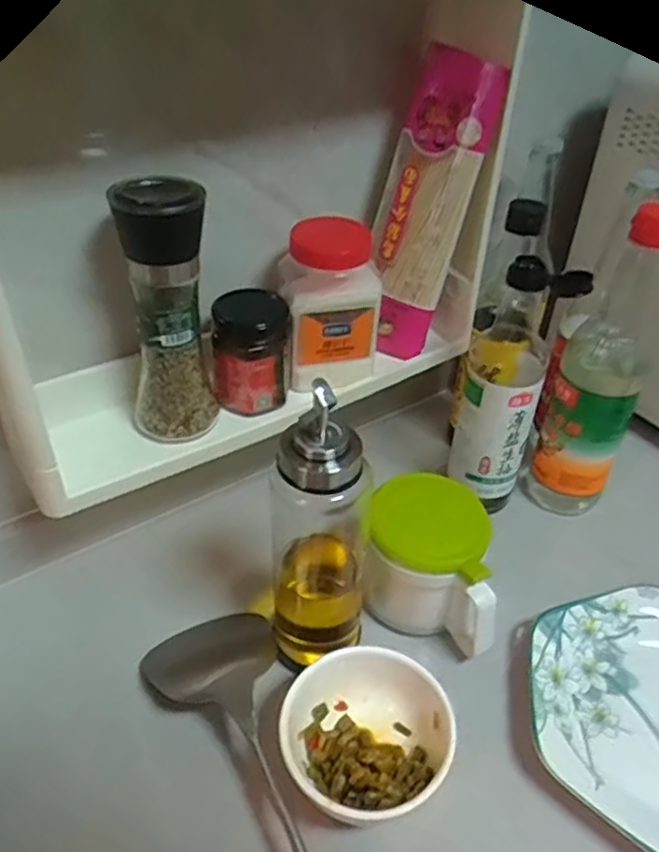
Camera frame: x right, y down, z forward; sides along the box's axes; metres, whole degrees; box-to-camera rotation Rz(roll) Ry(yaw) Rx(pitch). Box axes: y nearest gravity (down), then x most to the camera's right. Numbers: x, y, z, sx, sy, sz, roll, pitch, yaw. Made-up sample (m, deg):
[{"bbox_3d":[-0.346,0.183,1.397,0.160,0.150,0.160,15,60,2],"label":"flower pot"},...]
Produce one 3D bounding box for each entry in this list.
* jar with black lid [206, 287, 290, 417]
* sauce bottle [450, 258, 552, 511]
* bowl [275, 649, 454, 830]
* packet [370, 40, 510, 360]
[{"bbox_3d":[-0.064,-0.058,0.547,0.063,0.090,0.048,-1,39,-4],"label":"jar with black lid"},{"bbox_3d":[0.159,-0.044,0.605,0.069,0.228,0.084,12,40,11],"label":"sauce bottle"},{"bbox_3d":[0.023,0.209,0.452,0.107,0.059,0.110,1,39,-1],"label":"bowl"},{"bbox_3d":[0.077,-0.176,0.576,0.074,0.246,0.031,27,34,17],"label":"packet"}]

